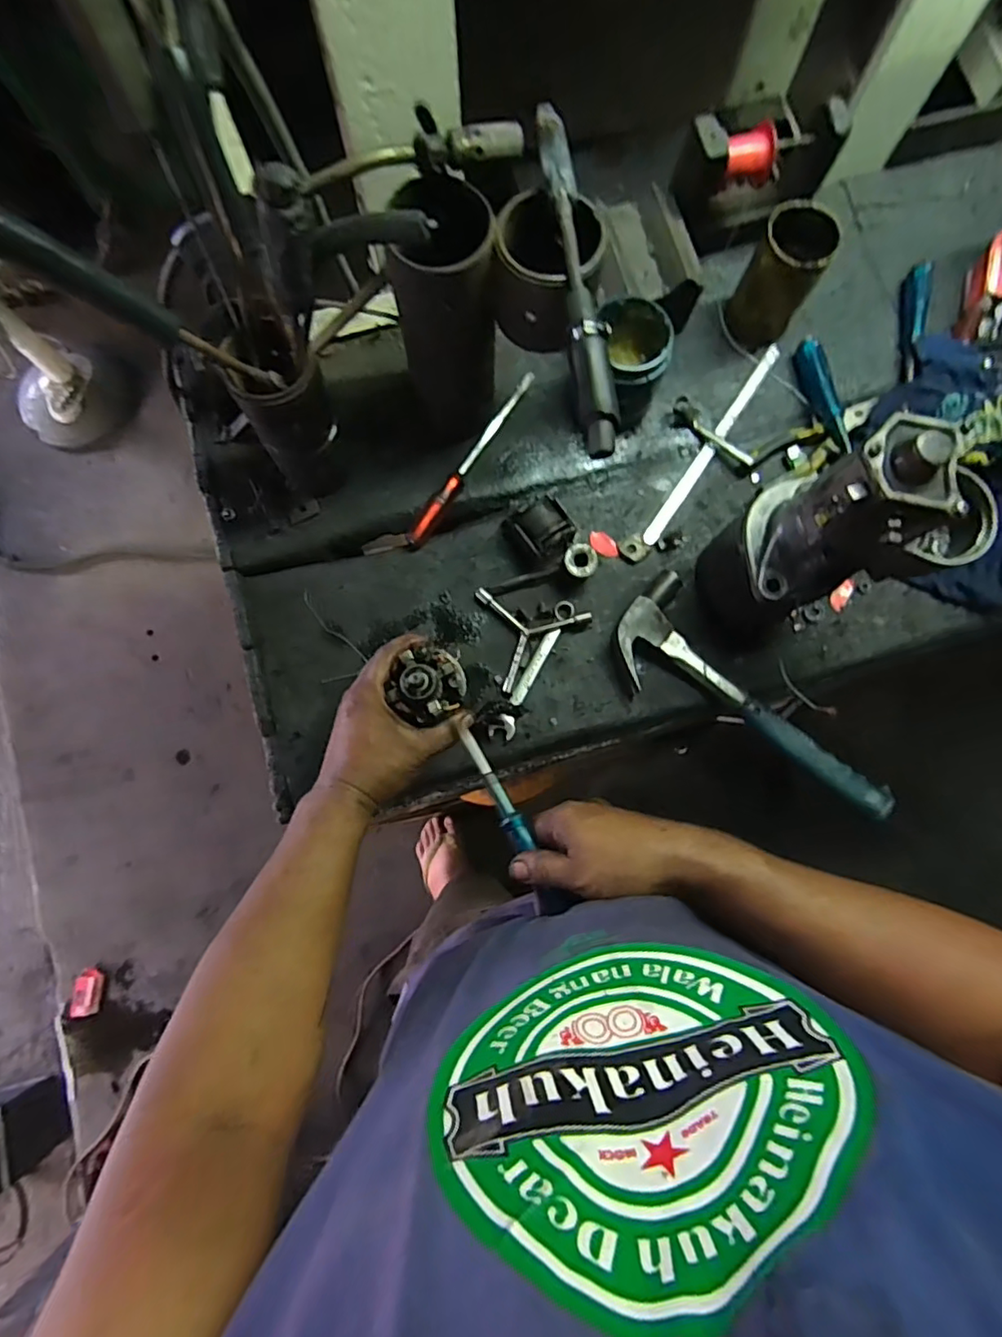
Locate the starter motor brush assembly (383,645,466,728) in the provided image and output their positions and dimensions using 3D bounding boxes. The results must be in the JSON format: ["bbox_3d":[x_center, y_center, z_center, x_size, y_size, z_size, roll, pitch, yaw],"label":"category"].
[{"bbox_3d":[-0.063,0.013,0.507,0.065,0.045,0.061,0,80,0],"label":"starter motor brush assembly"}]

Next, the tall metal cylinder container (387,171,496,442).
[{"bbox_3d":[-0.051,-0.326,0.576,0.086,0.233,0.092,-8,80,-1],"label":"tall metal cylinder container"}]

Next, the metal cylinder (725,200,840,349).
[{"bbox_3d":[0.307,-0.430,0.656,0.075,0.125,0.086,35,82,6],"label":"metal cylinder"}]

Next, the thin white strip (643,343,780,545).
[{"bbox_3d":[0.244,-0.259,0.679,0.015,0.008,0.284,35,84,0],"label":"thin white strip"}]

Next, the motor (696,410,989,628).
[{"bbox_3d":[0.300,-0.121,0.521,0.154,0.270,0.109,-3,80,0],"label":"motor"}]

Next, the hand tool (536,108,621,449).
[{"bbox_3d":[0.058,-0.293,0.443,0.027,0.031,0.272,-8,80,-1],"label":"hand tool"}]

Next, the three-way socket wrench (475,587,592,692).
[{"bbox_3d":[0.042,-0.045,0.648,0.111,0.015,0.116,-15,80,-2],"label":"three-way socket wrench"}]

